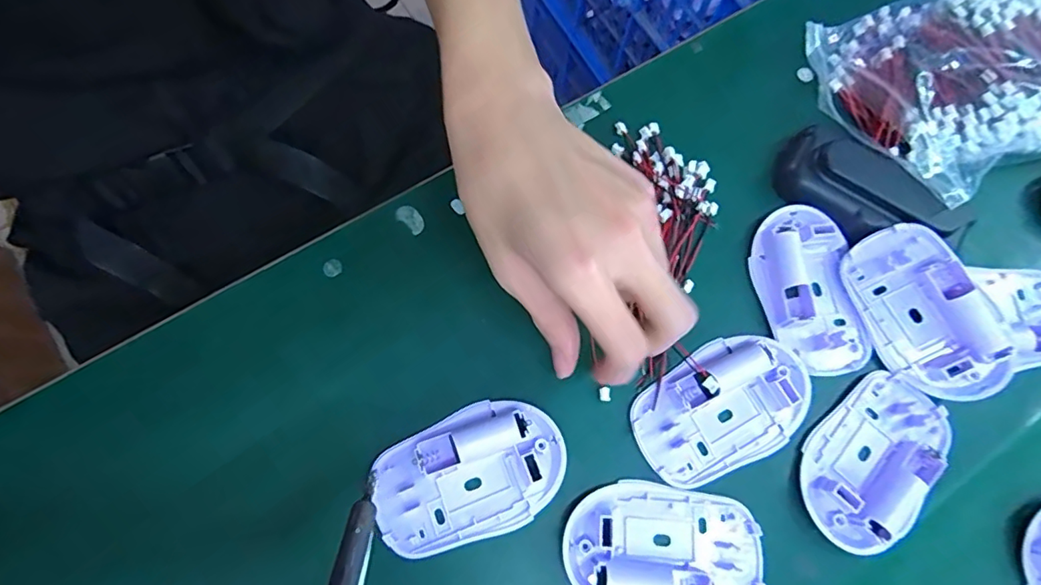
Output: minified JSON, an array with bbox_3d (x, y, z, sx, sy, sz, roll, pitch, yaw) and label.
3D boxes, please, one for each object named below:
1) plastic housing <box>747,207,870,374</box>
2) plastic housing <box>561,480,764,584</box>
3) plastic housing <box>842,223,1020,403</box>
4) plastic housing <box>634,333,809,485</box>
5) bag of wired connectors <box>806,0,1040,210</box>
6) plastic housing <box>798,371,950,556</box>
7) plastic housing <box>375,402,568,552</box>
[{"bbox_3d":[0.164,-0.004,0.301,0.053,0.014,0.094,-4,74,-3],"label":"plastic housing"},{"bbox_3d":[0.070,0.125,0.259,0.094,0.018,0.058,3,74,-1],"label":"plastic housing"},{"bbox_3d":[0.220,0.011,0.294,0.055,0.020,0.095,-28,74,21],"label":"plastic housing"},{"bbox_3d":[0.107,0.061,0.283,0.095,0.020,0.060,-28,76,-9],"label":"plastic housing"},{"bbox_3d":[0.287,-0.137,0.334,0.172,0.049,0.136,-21,75,-7],"label":"bag of wired connectors"},{"bbox_3d":[0.181,0.084,0.274,0.052,0.018,0.092,40,76,9],"label":"plastic housing"},{"bbox_3d":[-0.026,0.091,0.267,0.094,0.017,0.060,-18,75,-7],"label":"plastic housing"}]

